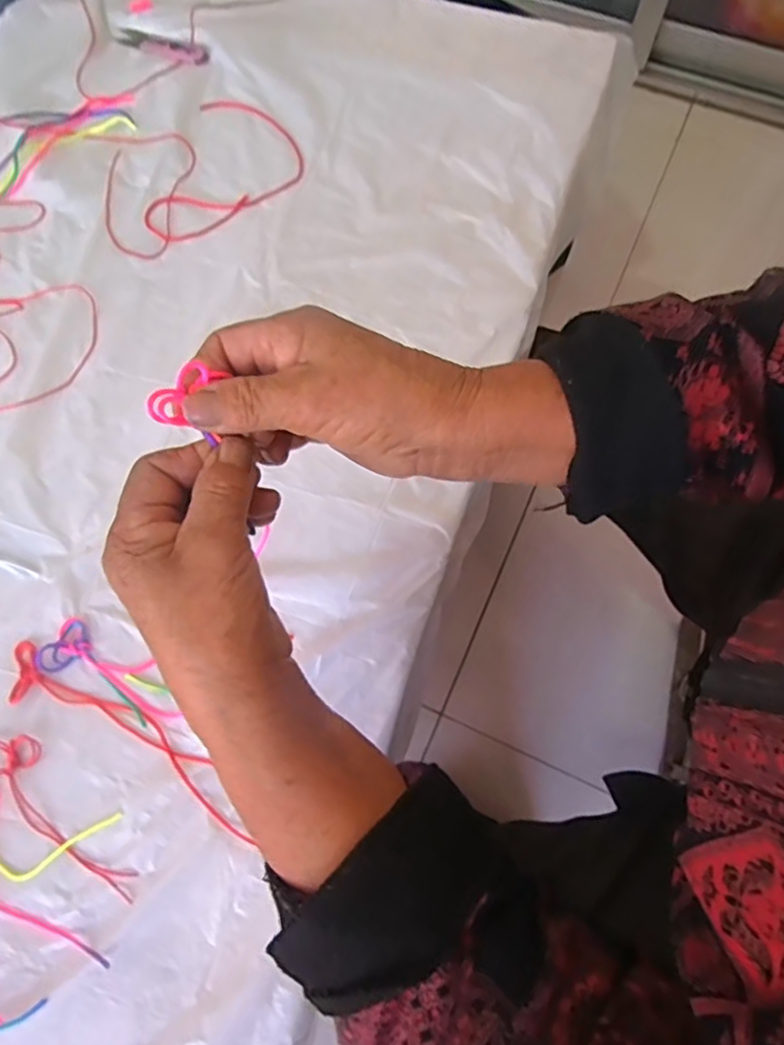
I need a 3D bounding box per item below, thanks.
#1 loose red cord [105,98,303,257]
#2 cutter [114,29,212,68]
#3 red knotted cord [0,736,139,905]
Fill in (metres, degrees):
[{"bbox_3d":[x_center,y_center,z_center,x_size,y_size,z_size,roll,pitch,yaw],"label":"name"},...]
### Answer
[{"bbox_3d":[-0.177,-0.315,0.556,0.184,0.006,0.133,-32,74,-11],"label":"loose red cord"},{"bbox_3d":[-0.224,-0.466,0.612,0.102,0.005,0.028,21,72,10],"label":"cutter"},{"bbox_3d":[-0.202,0.177,0.375,0.132,0.006,0.031,42,77,16],"label":"red knotted cord"}]

